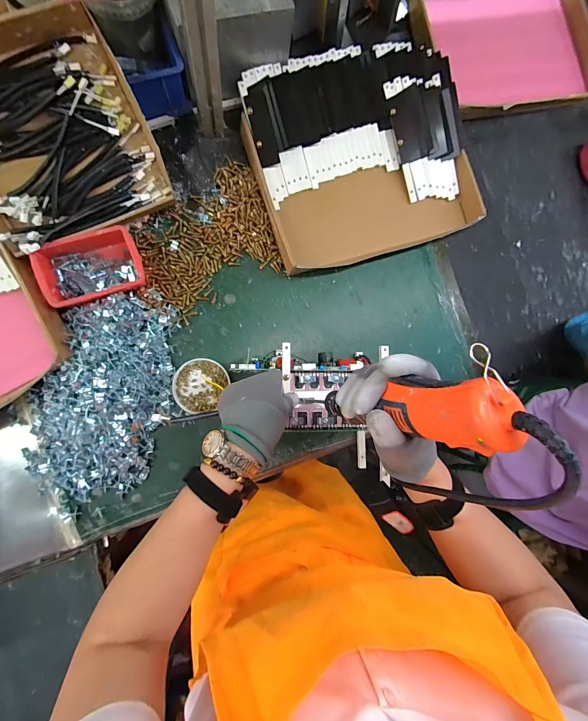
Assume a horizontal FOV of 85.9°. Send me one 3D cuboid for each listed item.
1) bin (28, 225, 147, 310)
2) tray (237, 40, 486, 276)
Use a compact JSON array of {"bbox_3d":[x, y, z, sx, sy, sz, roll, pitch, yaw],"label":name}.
[{"bbox_3d":[-0.335,-0.156,0.533,0.154,0.061,0.104,-22,91,-8],"label":"bin"},{"bbox_3d":[0.130,-0.395,0.605,0.414,0.052,0.382,-18,92,-8],"label":"tray"}]

